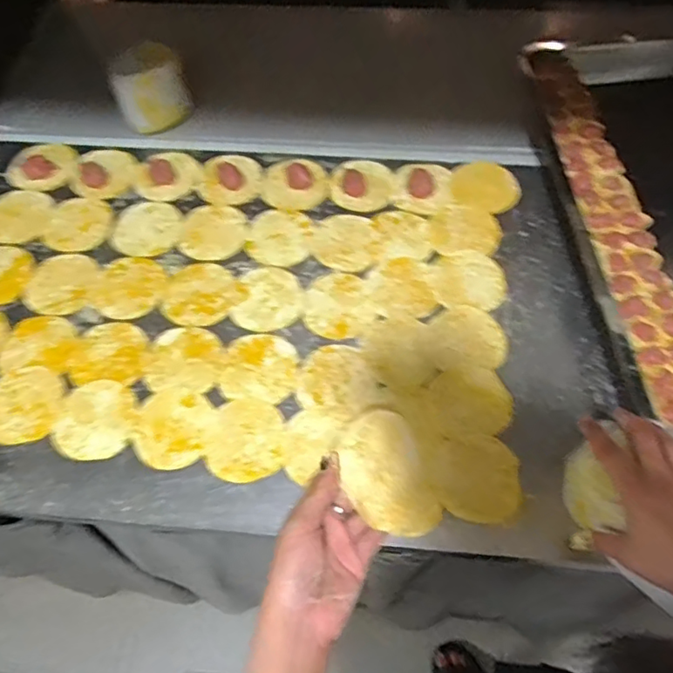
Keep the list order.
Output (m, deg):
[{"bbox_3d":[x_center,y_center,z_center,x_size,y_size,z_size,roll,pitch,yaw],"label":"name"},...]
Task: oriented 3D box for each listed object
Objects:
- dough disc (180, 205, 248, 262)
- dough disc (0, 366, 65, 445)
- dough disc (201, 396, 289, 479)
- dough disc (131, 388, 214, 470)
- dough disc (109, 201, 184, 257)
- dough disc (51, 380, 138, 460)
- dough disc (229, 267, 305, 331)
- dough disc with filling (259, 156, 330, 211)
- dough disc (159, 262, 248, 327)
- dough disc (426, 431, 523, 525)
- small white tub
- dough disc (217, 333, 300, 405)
[{"bbox_3d":[-0.151,-0.128,0.697,0.076,0.004,0.080,-1,62,1],"label":"dough disc"},{"bbox_3d":[-0.325,0.070,0.597,0.075,0.004,0.082,-1,62,1],"label":"dough disc"},{"bbox_3d":[-0.091,0.099,0.570,0.083,0.004,0.084,-1,62,1],"label":"dough disc"},{"bbox_3d":[-0.166,0.090,0.576,0.075,0.004,0.081,-1,62,1],"label":"dough disc"},{"bbox_3d":[-0.234,-0.133,0.706,0.085,0.006,0.080,-1,62,1],"label":"dough disc"},{"bbox_3d":[-0.243,0.084,0.585,0.078,0.004,0.082,-1,62,1],"label":"dough disc"},{"bbox_3d":[-0.075,-0.043,0.652,0.076,0.004,0.080,-1,62,1],"label":"dough disc"},{"bbox_3d":[-0.055,-0.196,0.730,0.083,0.015,0.081,-1,62,1],"label":"dough disc with filling"},{"bbox_3d":[-0.156,-0.049,0.656,0.086,0.004,0.083,-1,62,1],"label":"dough disc"},{"bbox_3d":[0.134,0.133,0.547,0.081,0.007,0.088,-1,62,1],"label":"dough disc"},{"bbox_3d":[-0.250,-0.334,0.779,0.093,0.089,0.102,-1,62,1],"label":"small white tub"},{"bbox_3d":[-0.082,0.031,0.610,0.080,0.004,0.078,-1,62,1],"label":"dough disc"}]

